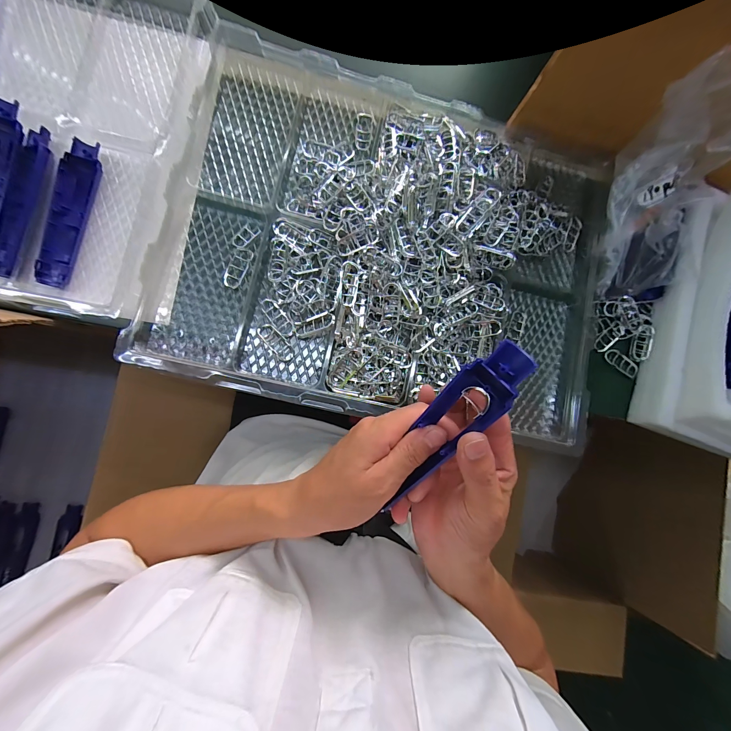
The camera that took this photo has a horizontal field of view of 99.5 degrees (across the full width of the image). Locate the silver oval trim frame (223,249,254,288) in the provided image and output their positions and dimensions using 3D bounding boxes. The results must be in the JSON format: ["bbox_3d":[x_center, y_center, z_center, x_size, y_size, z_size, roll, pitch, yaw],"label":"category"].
[{"bbox_3d":[-0.155,-0.118,0.375,0.023,0.005,0.051,24,82,-5],"label":"silver oval trim frame"}]

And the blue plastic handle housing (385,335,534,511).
[{"bbox_3d":[0.058,0.048,0.229,0.033,0.028,0.151,31,111,-4],"label":"blue plastic handle housing"}]

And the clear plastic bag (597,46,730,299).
[{"bbox_3d":[0.395,-0.208,0.377,0.157,0.160,0.194,-9,86,-9],"label":"clear plastic bag"}]

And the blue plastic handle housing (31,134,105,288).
[{"bbox_3d":[-0.338,-0.172,0.351,0.034,0.017,0.167,13,83,-6],"label":"blue plastic handle housing"}]

